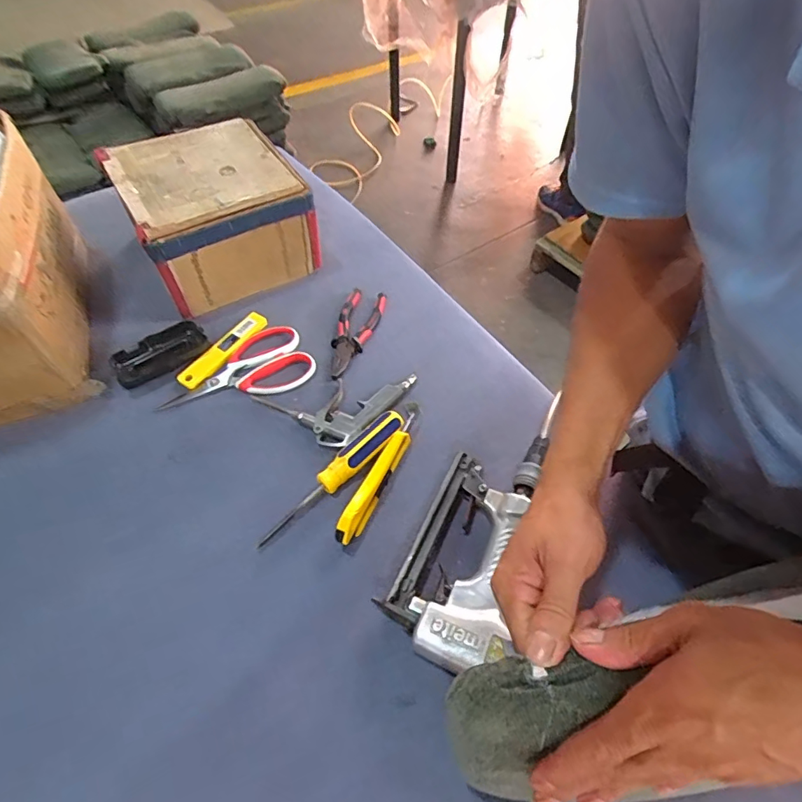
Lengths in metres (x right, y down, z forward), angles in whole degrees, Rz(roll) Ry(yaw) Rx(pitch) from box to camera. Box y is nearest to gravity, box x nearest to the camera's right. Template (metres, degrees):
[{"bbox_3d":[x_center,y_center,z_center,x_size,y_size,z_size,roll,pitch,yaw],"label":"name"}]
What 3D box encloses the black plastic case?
[{"bbox_3d":[-0.295,-0.059,0.602,0.110,0.024,0.046,-35,62,-22],"label":"black plastic case"}]

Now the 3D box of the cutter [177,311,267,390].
[{"bbox_3d":[-0.223,-0.067,0.618,0.030,0.008,0.134,29,60,18],"label":"cutter"}]

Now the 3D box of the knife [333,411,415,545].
[{"bbox_3d":[-0.023,0.078,0.506,0.021,0.033,0.156,24,58,15],"label":"knife"}]

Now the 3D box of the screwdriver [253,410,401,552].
[{"bbox_3d":[-0.071,0.075,0.511,0.035,0.022,0.189,38,63,23],"label":"screwdriver"}]

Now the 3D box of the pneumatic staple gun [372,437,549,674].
[{"bbox_3d":[0.080,0.128,0.474,0.116,0.047,0.240,26,59,16],"label":"pneumatic staple gun"}]

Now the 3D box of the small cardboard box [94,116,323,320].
[{"bbox_3d":[-0.252,-0.261,0.679,0.208,0.122,0.221,-25,59,-17],"label":"small cardboard box"}]

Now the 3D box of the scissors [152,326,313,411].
[{"bbox_3d":[-0.200,-0.038,0.598,0.177,0.007,0.101,-18,57,-12],"label":"scissors"}]

